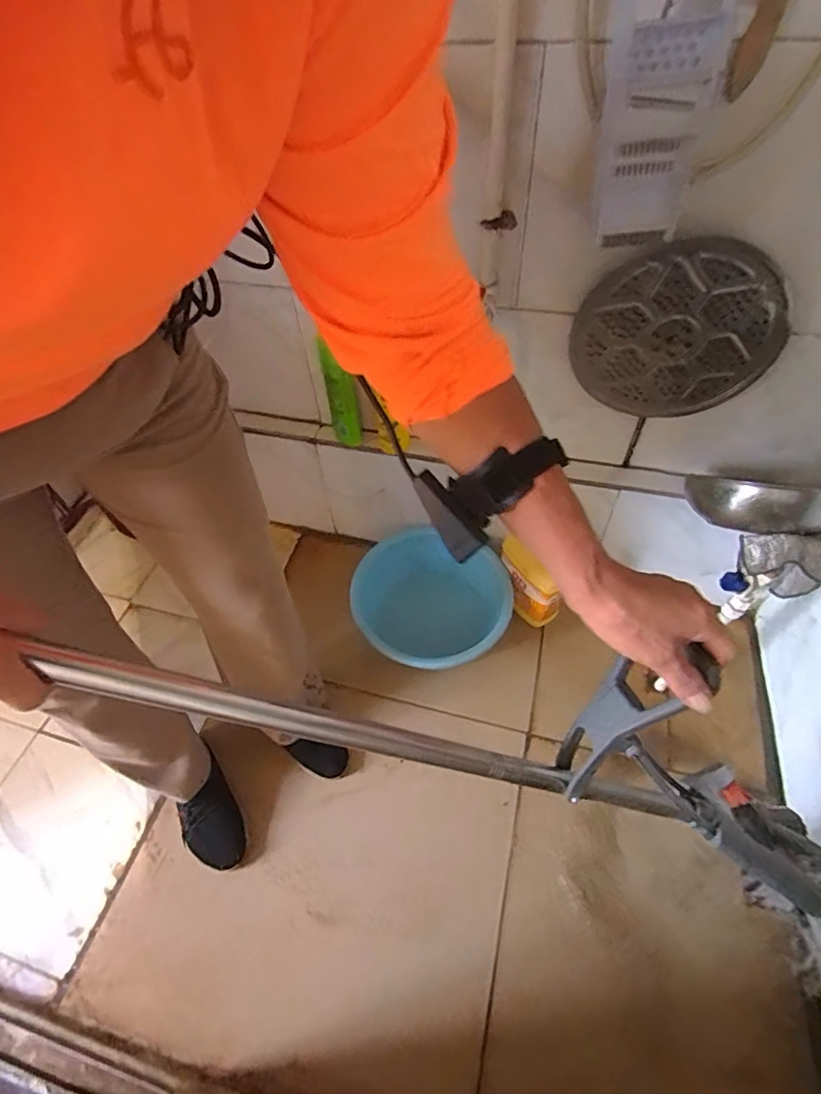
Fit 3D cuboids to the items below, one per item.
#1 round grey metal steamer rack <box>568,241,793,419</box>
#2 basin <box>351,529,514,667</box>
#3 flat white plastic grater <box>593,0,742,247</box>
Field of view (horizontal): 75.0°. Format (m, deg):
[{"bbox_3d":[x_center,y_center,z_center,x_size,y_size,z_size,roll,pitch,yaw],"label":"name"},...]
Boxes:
[{"bbox_3d":[0.371,-0.293,0.765,0.262,0.247,0.033,9,53,10],"label":"round grey metal steamer rack"},{"bbox_3d":[0.034,0.098,1.078,0.282,0.119,0.303,-1,52,2],"label":"basin"},{"bbox_3d":[0.252,-0.452,0.551,0.109,0.240,0.034,12,54,12],"label":"flat white plastic grater"}]

